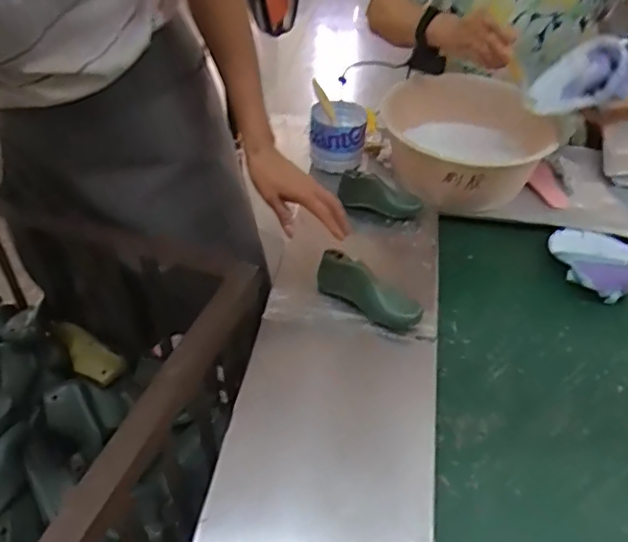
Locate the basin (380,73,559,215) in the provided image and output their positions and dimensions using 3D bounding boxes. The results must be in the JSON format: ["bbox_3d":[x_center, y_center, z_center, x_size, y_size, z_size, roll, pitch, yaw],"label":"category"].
[{"bbox_3d":[0.255,-0.208,1.025,0.295,0.161,0.233,12,44,12],"label":"basin"}]

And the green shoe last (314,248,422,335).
[{"bbox_3d":[0.072,0.027,0.805,0.160,0.072,0.050,22,47,22],"label":"green shoe last"}]

